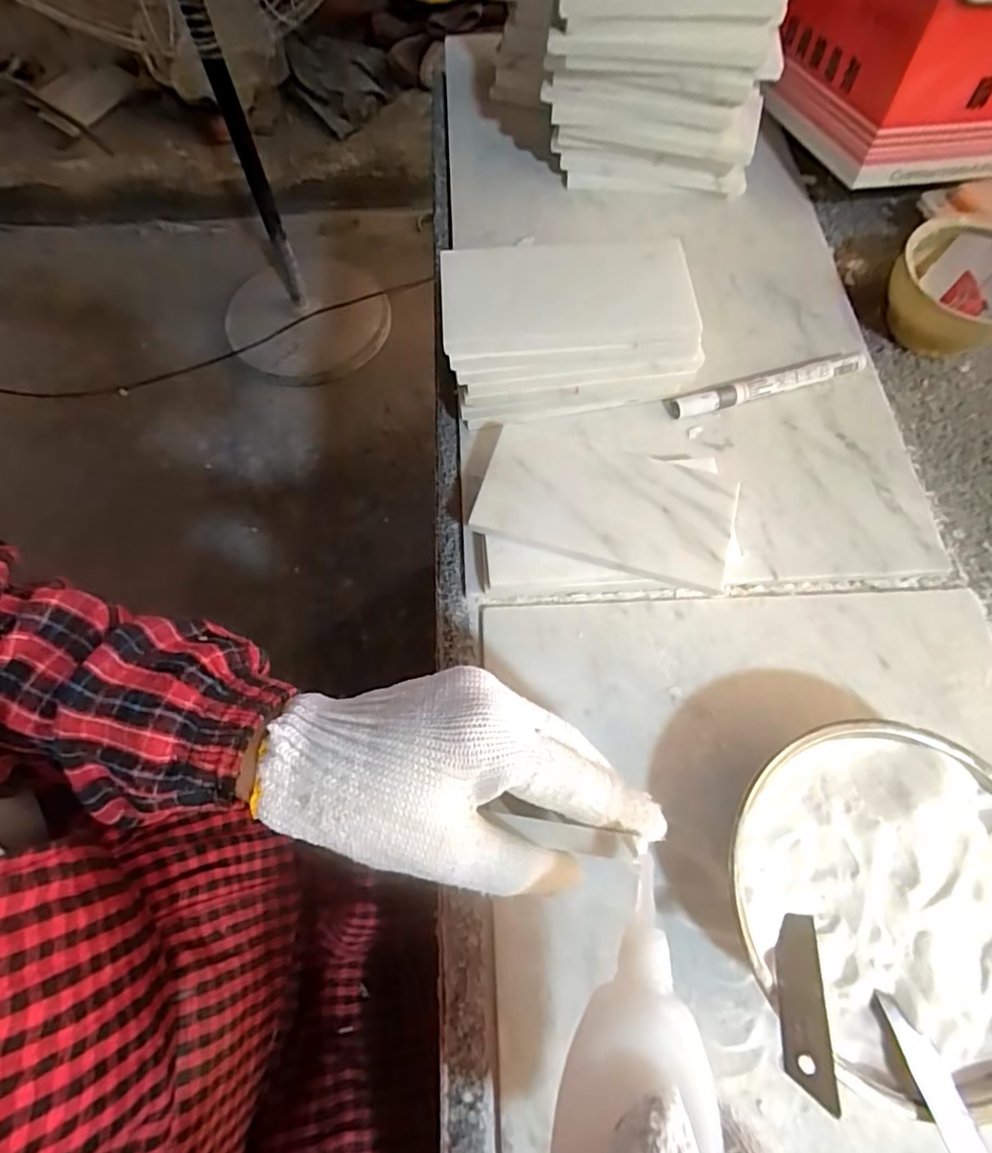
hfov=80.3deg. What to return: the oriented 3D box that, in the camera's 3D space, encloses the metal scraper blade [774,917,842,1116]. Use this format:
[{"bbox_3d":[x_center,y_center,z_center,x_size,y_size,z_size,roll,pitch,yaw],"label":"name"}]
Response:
[{"bbox_3d":[0.123,0.169,0.237,0.018,0.004,0.069,13,30,13],"label":"metal scraper blade"}]

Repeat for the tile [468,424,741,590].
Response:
[{"bbox_3d":[0.065,-0.044,0.350,0.146,0.005,0.072,16,72,7],"label":"tile"}]

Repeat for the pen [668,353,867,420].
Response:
[{"bbox_3d":[0.190,-0.132,0.411,0.142,0.017,0.013,-14,69,-8],"label":"pen"}]

